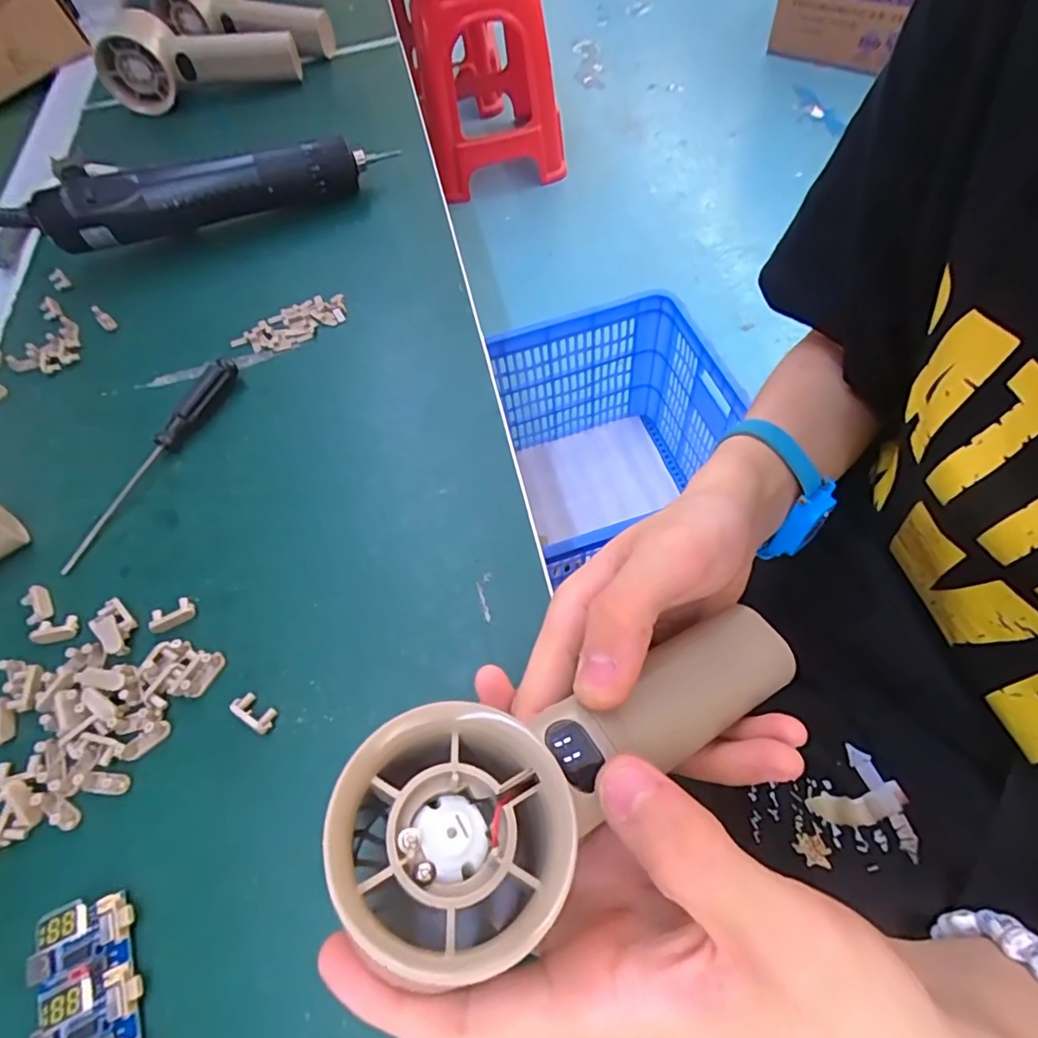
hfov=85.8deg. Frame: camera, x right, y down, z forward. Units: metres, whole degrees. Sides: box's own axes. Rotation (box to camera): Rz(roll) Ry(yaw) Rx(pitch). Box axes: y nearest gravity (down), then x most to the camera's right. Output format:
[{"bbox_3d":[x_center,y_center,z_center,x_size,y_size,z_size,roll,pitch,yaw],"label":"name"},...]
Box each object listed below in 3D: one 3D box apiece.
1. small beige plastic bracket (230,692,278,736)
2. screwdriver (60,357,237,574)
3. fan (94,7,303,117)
[{"bbox_3d":[-0.107,0.077,0.224,0.019,0.005,0.010,26,65,18],"label":"small beige plastic bracket"},{"bbox_3d":[-0.189,-0.034,0.287,0.011,0.016,0.130,19,63,15],"label":"screwdriver"},{"bbox_3d":[-0.290,-0.417,0.505,0.172,0.054,0.061,-12,60,-3],"label":"fan"}]

